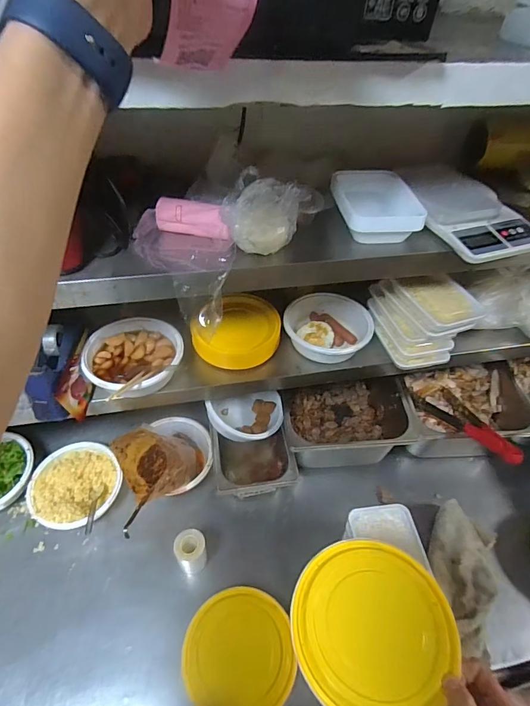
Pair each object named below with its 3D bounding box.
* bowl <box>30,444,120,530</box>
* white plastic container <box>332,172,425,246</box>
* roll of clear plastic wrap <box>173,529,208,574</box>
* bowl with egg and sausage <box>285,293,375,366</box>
[{"bbox_3d":[-0.373,0.265,0.810,0.167,0.058,0.168,2,47,-2],"label":"bowl"},{"bbox_3d":[0.167,-0.241,0.653,0.116,0.052,0.173,-4,48,-7],"label":"white plastic container"},{"bbox_3d":[-0.133,0.361,0.730,0.057,0.098,0.053,2,47,-2],"label":"roll of clear plastic wrap"},{"bbox_3d":[0.124,-0.050,0.819,0.171,0.058,0.166,2,47,-2],"label":"bowl with egg and sausage"}]

